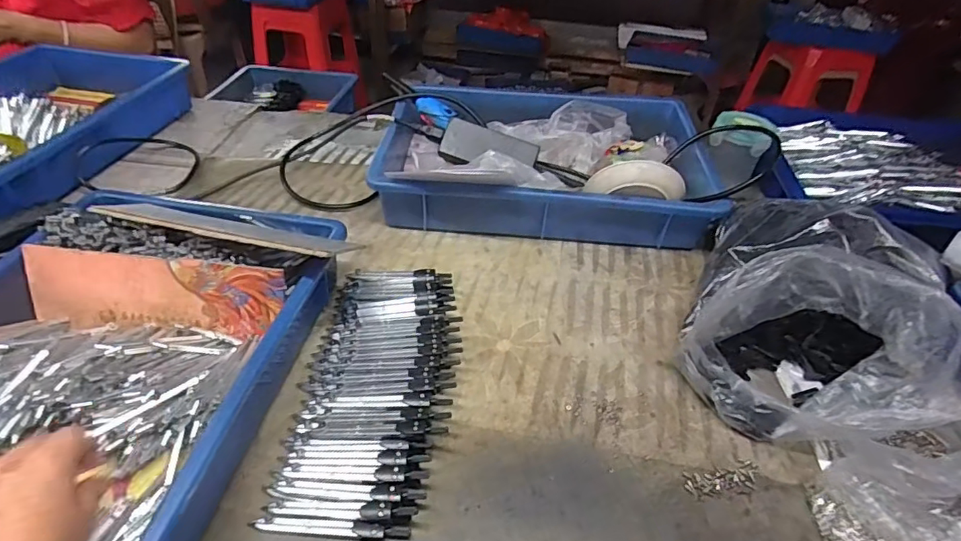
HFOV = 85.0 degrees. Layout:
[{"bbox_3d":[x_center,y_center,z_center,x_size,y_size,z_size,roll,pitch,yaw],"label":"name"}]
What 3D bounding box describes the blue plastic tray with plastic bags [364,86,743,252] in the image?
[{"bbox_3d":[0.087,-0.150,0.725,0.427,0.103,0.261,4,40,0],"label":"blue plastic tray with plastic bags"}]

